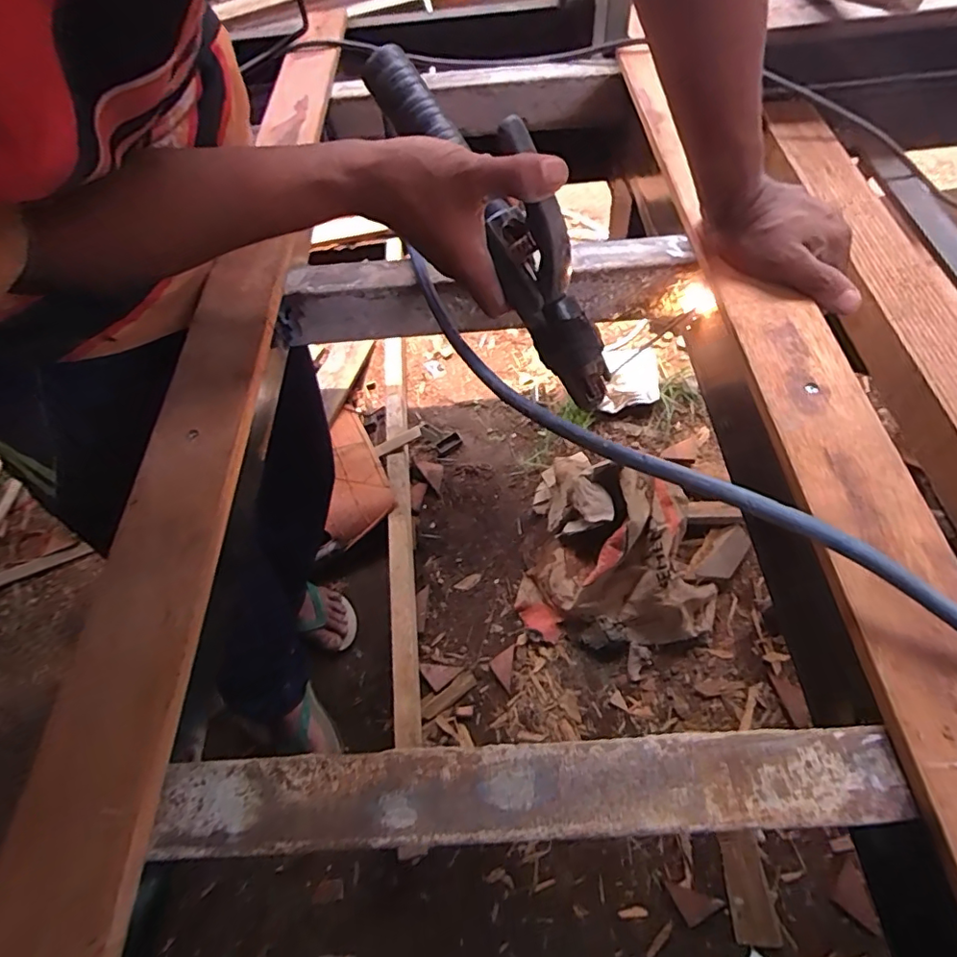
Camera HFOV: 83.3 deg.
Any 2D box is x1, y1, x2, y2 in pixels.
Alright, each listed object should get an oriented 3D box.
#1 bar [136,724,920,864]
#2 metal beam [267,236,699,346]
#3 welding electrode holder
[{"bbox_3d":[0.022,0.143,0.248,0.336,0.014,0.037,-4,58,2],"label":"bar"},{"bbox_3d":[0.002,-0.164,0.474,0.357,0.058,0.044,-5,58,2],"label":"metal beam"},{"bbox_3d":[0.020,-0.175,0.367,0.040,0.067,0.275,-35,97,-16],"label":"welding electrode holder"}]

